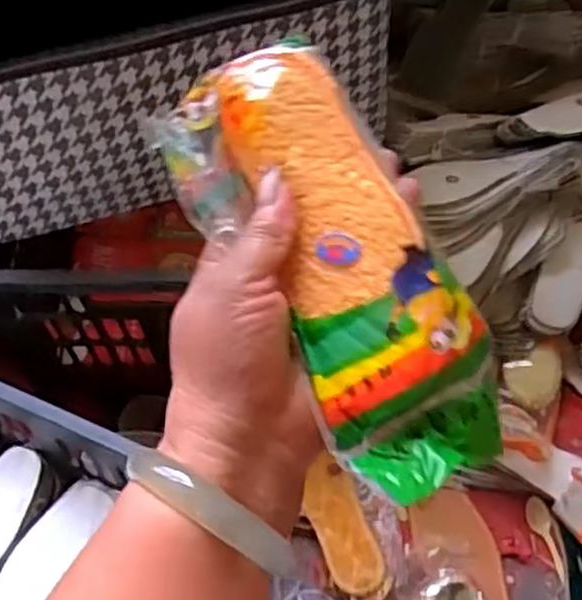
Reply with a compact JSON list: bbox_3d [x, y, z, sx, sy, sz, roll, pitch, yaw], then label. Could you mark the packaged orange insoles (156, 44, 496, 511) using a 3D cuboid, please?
[{"bbox_3d":[0.019,-0.015,0.318,0.075,0.033,0.186,-27,79,-17],"label":"packaged orange insoles"}]

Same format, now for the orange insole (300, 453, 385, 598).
[{"bbox_3d":[0.051,0.227,0.789,0.052,0.011,0.152,-16,71,-10],"label":"orange insole"}]

